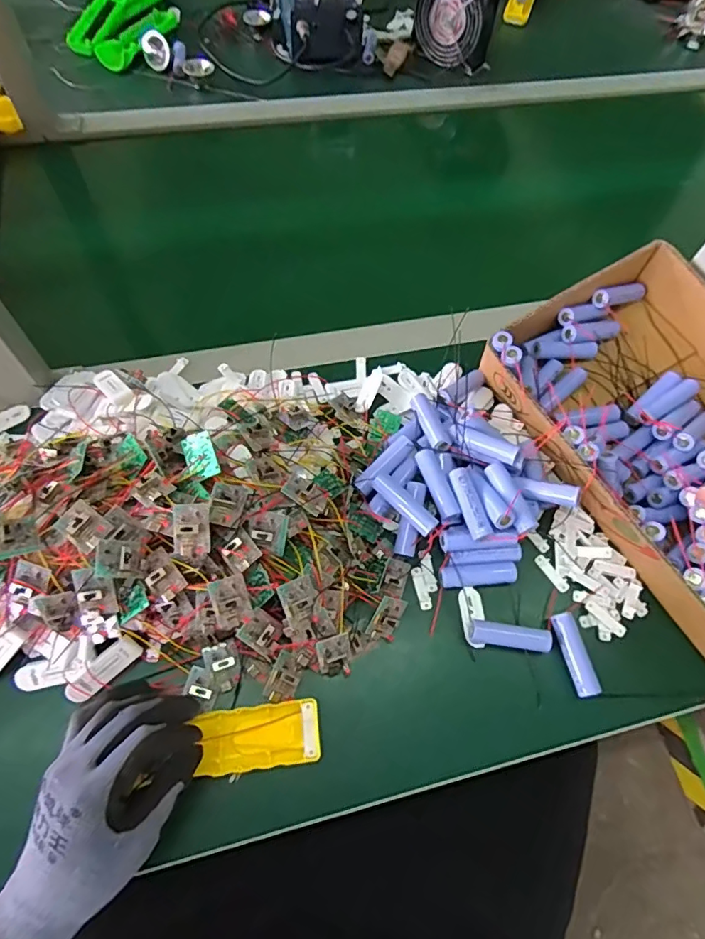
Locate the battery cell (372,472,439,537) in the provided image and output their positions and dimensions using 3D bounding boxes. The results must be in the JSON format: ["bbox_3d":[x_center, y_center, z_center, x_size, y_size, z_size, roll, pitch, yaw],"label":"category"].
[{"bbox_3d":[0.047,0.032,0.475,0.068,0.018,0.021,39,67,15],"label":"battery cell"}]

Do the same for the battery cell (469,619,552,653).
[{"bbox_3d":[0.135,0.142,0.444,0.068,0.014,0.018,8,63,1],"label":"battery cell"}]

